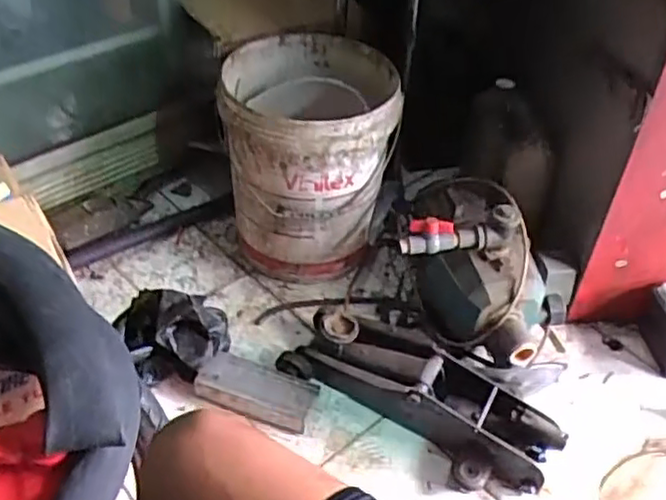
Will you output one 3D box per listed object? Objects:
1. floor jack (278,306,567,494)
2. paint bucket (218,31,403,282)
[{"bbox_3d":[0.132,0.216,1.042,0.425,0.110,0.151,25,47,22],"label":"floor jack"},{"bbox_3d":[-0.043,-0.159,1.254,0.289,0.385,0.301,2,42,-2],"label":"paint bucket"}]

